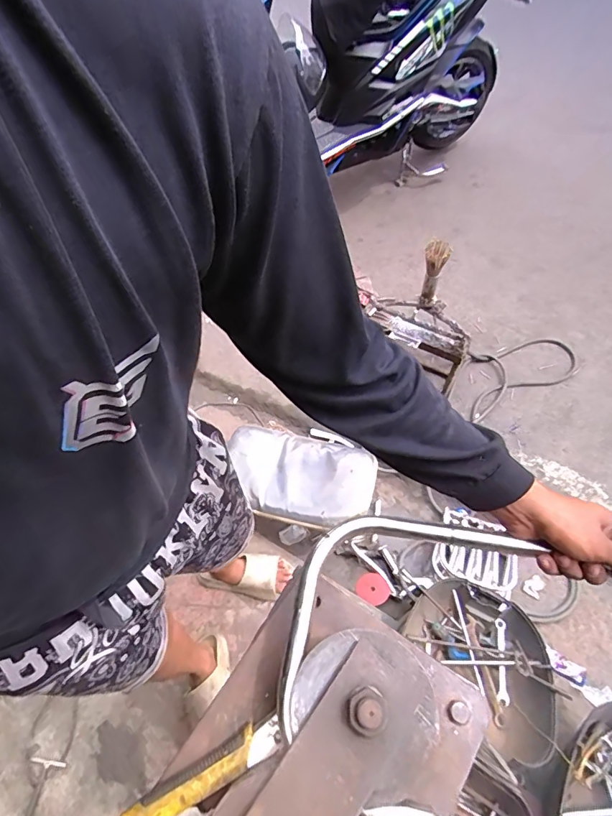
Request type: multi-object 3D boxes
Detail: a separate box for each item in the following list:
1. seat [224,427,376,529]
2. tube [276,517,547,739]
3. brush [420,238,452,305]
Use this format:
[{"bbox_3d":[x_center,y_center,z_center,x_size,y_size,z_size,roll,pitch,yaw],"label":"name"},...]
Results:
[{"bbox_3d":[-0.028,0.207,1.378,0.448,0.064,0.253,15,61,11],"label":"seat"},{"bbox_3d":[0.272,0.205,0.417,0.586,0.039,0.183,3,57,2],"label":"tube"},{"bbox_3d":[0.449,-0.481,1.612,0.083,0.228,0.090,17,62,13],"label":"brush"}]

